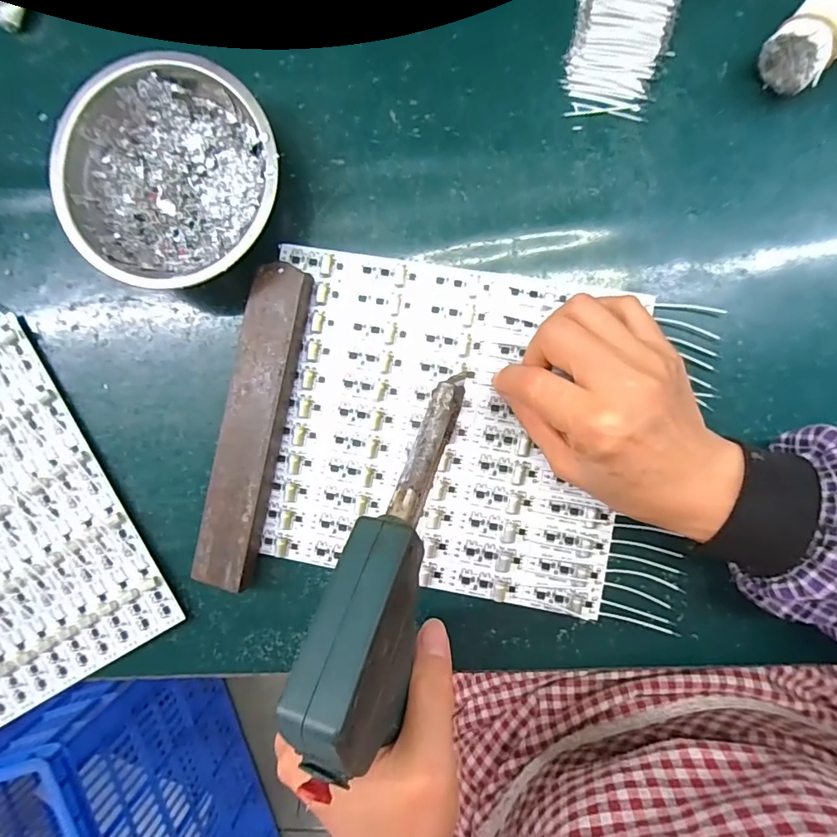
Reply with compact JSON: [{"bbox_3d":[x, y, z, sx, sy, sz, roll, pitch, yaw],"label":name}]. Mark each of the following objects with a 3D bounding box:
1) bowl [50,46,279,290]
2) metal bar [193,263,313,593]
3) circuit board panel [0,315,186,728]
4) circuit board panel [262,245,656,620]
[{"bbox_3d":[-0.137,-0.137,0.276,0.115,0.046,0.123,0,93,4],"label":"bowl"},{"bbox_3d":[-0.103,0.006,0.296,0.036,0.019,0.198,12,94,3],"label":"metal bar"},{"bbox_3d":[-0.289,0.082,0.319,0.198,0.011,0.224,-29,94,1],"label":"circuit board panel"},{"bbox_3d":[0.019,0.007,0.293,0.206,0.006,0.195,8,92,3],"label":"circuit board panel"}]

